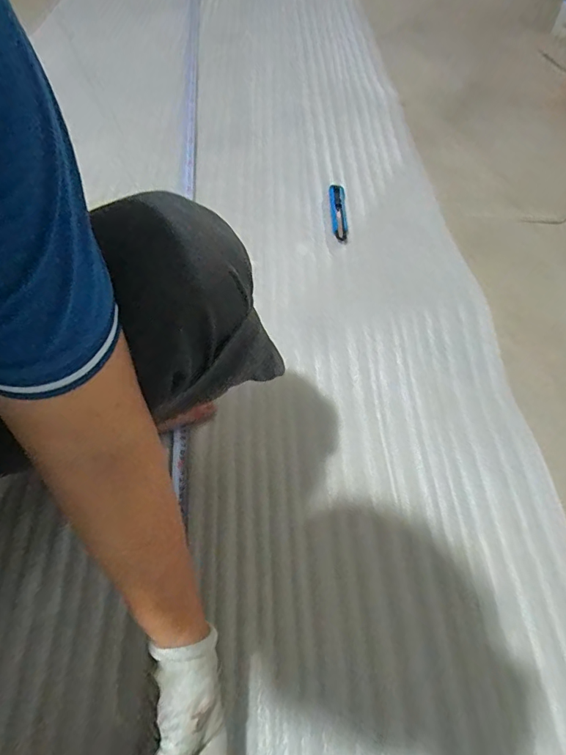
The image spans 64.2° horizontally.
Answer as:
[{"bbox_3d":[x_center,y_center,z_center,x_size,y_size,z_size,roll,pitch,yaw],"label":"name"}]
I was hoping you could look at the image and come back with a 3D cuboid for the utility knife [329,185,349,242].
[{"bbox_3d":[0.105,-0.309,0.847,0.030,0.024,0.146,-1,54,0],"label":"utility knife"}]

